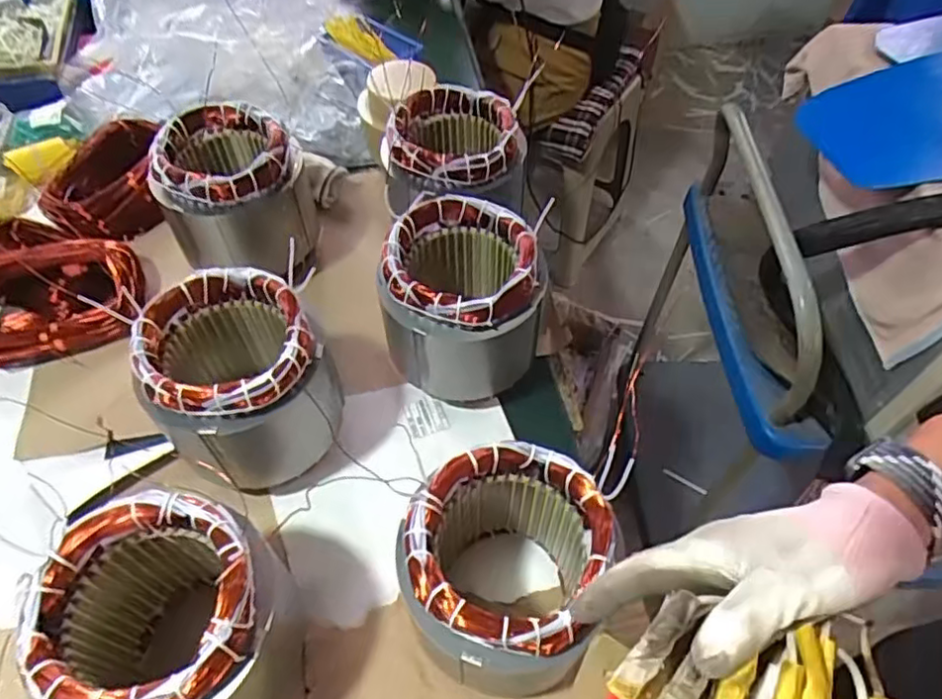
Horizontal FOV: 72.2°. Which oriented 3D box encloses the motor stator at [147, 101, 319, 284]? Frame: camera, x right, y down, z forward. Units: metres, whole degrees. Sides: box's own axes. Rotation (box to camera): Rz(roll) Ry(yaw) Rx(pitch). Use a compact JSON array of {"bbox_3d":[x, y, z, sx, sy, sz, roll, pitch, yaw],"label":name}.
[{"bbox_3d":[-0.259,-0.174,0.714,0.151,0.124,0.144,-15,56,-13],"label":"motor stator"}]

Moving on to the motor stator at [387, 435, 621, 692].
[{"bbox_3d":[0.023,0.163,0.488,0.138,0.168,0.139,8,55,6],"label":"motor stator"}]

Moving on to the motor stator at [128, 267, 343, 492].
[{"bbox_3d":[-0.204,0.037,0.583,0.137,0.166,0.136,0,54,0],"label":"motor stator"}]

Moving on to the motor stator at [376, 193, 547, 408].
[{"bbox_3d":[-0.006,-0.037,0.640,0.147,0.169,0.142,12,55,9],"label":"motor stator"}]

